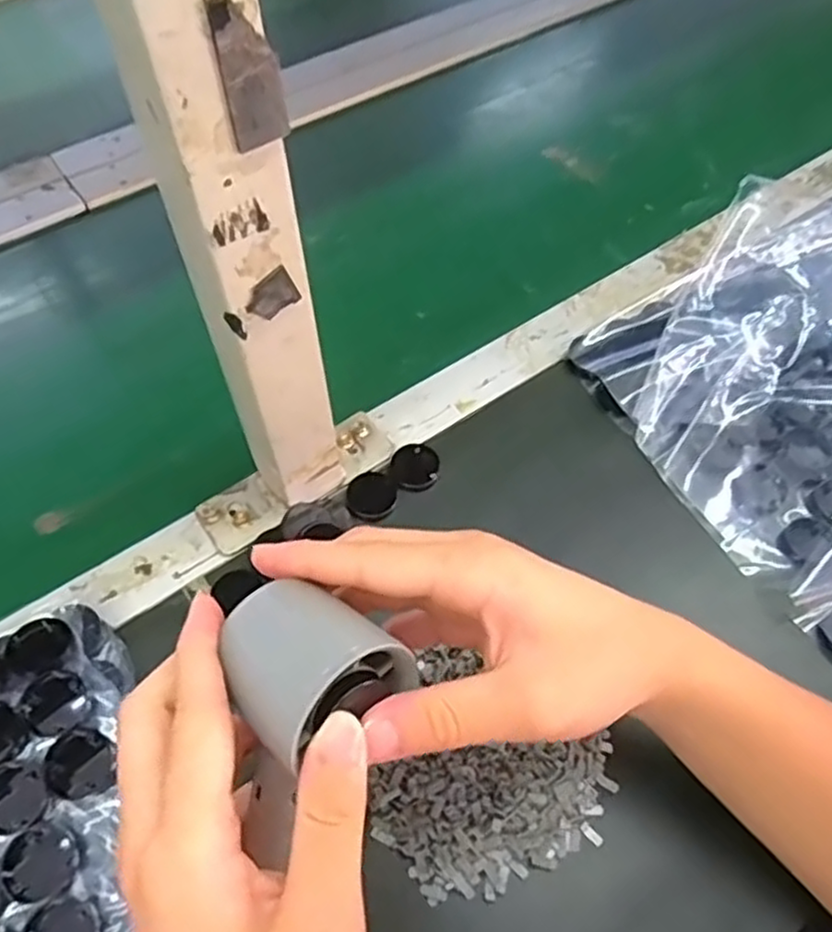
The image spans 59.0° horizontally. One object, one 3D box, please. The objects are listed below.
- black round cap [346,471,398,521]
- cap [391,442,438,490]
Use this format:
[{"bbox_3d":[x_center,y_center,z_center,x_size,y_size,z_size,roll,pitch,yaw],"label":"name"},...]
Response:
[{"bbox_3d":[-0.027,0.018,0.442,0.029,0.009,0.028,0,56,0],"label":"black round cap"},{"bbox_3d":[0.000,0.000,0.451,0.028,0.007,0.030,0,56,0],"label":"cap"}]

